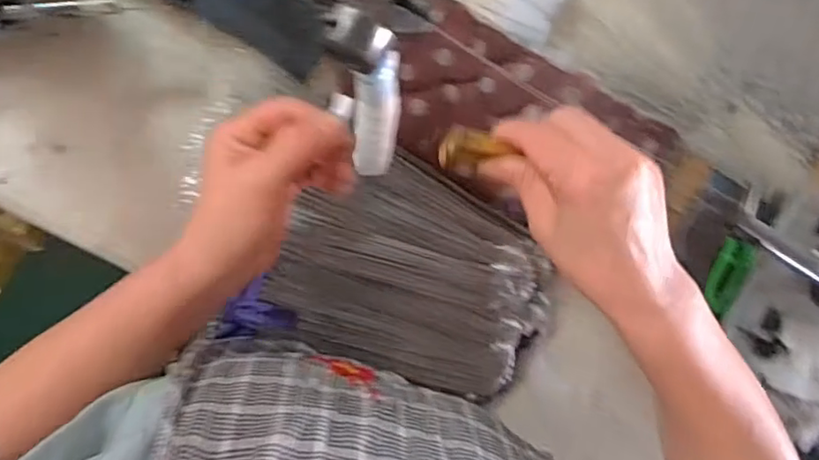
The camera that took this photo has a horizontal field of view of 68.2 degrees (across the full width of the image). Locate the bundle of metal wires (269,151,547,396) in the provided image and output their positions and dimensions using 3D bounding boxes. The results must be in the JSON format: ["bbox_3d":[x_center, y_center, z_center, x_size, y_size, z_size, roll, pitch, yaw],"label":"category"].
[{"bbox_3d":[0.004,0.045,0.472,0.218,0.040,0.151,25,91,-9],"label":"bundle of metal wires"}]

